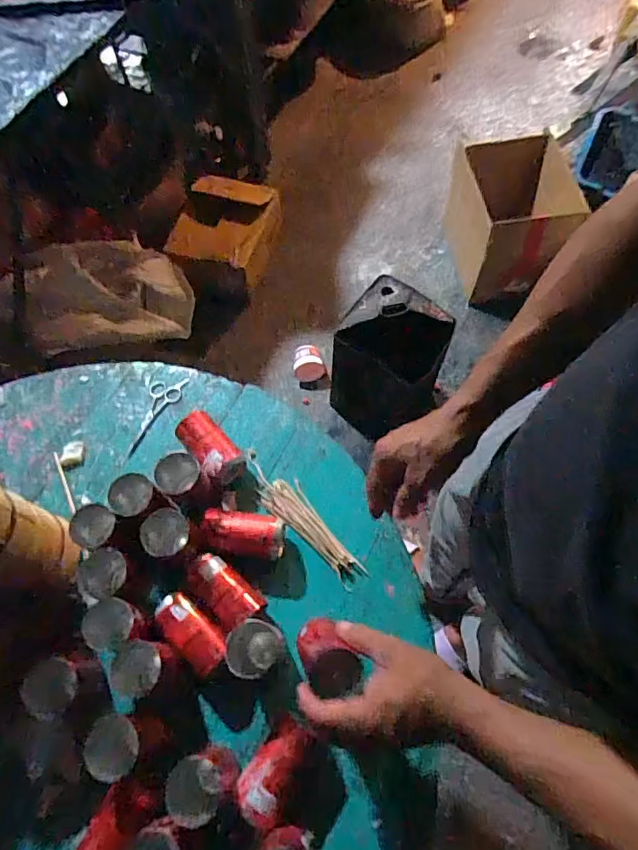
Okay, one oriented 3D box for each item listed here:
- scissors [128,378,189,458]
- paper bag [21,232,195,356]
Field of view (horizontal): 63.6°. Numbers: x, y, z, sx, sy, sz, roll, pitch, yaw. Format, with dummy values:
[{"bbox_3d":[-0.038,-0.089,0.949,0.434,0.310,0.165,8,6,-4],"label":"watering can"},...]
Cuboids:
[{"bbox_3d":[-0.240,-0.015,0.746,0.049,0.005,0.134,18,67,11],"label":"scissors"},{"bbox_3d":[-0.555,-0.355,1.383,0.421,0.097,0.271,-13,105,-25],"label":"paper bag"}]

